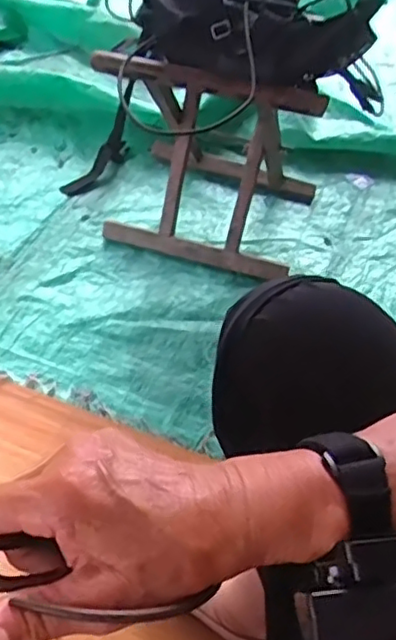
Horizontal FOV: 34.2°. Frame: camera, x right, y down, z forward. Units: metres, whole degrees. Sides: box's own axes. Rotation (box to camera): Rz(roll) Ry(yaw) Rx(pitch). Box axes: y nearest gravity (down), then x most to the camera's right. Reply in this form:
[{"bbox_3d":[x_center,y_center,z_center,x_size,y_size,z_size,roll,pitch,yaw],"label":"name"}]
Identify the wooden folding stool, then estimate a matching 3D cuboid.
[{"bbox_3d":[0.033,-0.280,0.987,0.305,0.311,0.269,16,50,8],"label":"wooden folding stool"}]

